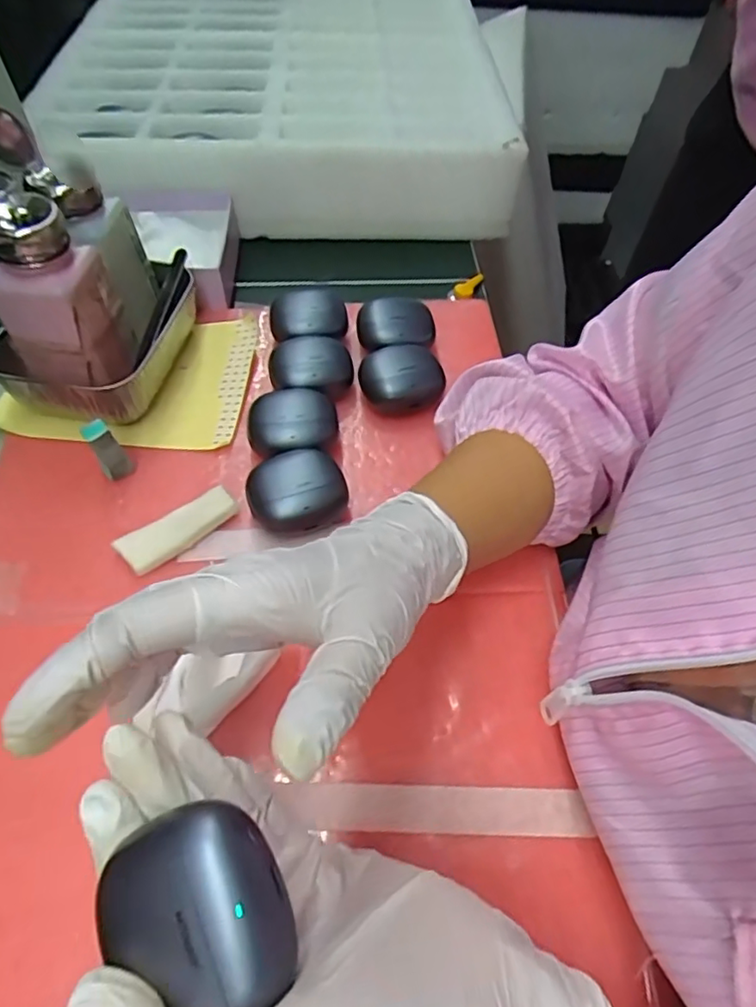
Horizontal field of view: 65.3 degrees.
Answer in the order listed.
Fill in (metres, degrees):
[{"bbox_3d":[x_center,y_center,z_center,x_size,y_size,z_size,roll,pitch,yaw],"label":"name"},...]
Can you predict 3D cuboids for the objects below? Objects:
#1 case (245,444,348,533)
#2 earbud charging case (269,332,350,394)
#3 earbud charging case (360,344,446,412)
[{"bbox_3d":[-0.048,-0.005,0.350,0.055,0.028,0.047,-11,55,-10],"label":"case"},{"bbox_3d":[-0.047,-0.095,0.412,0.055,0.030,0.046,-11,55,-10],"label":"earbud charging case"},{"bbox_3d":[0.015,-0.086,0.409,0.055,0.033,0.046,-15,56,-13],"label":"earbud charging case"}]

